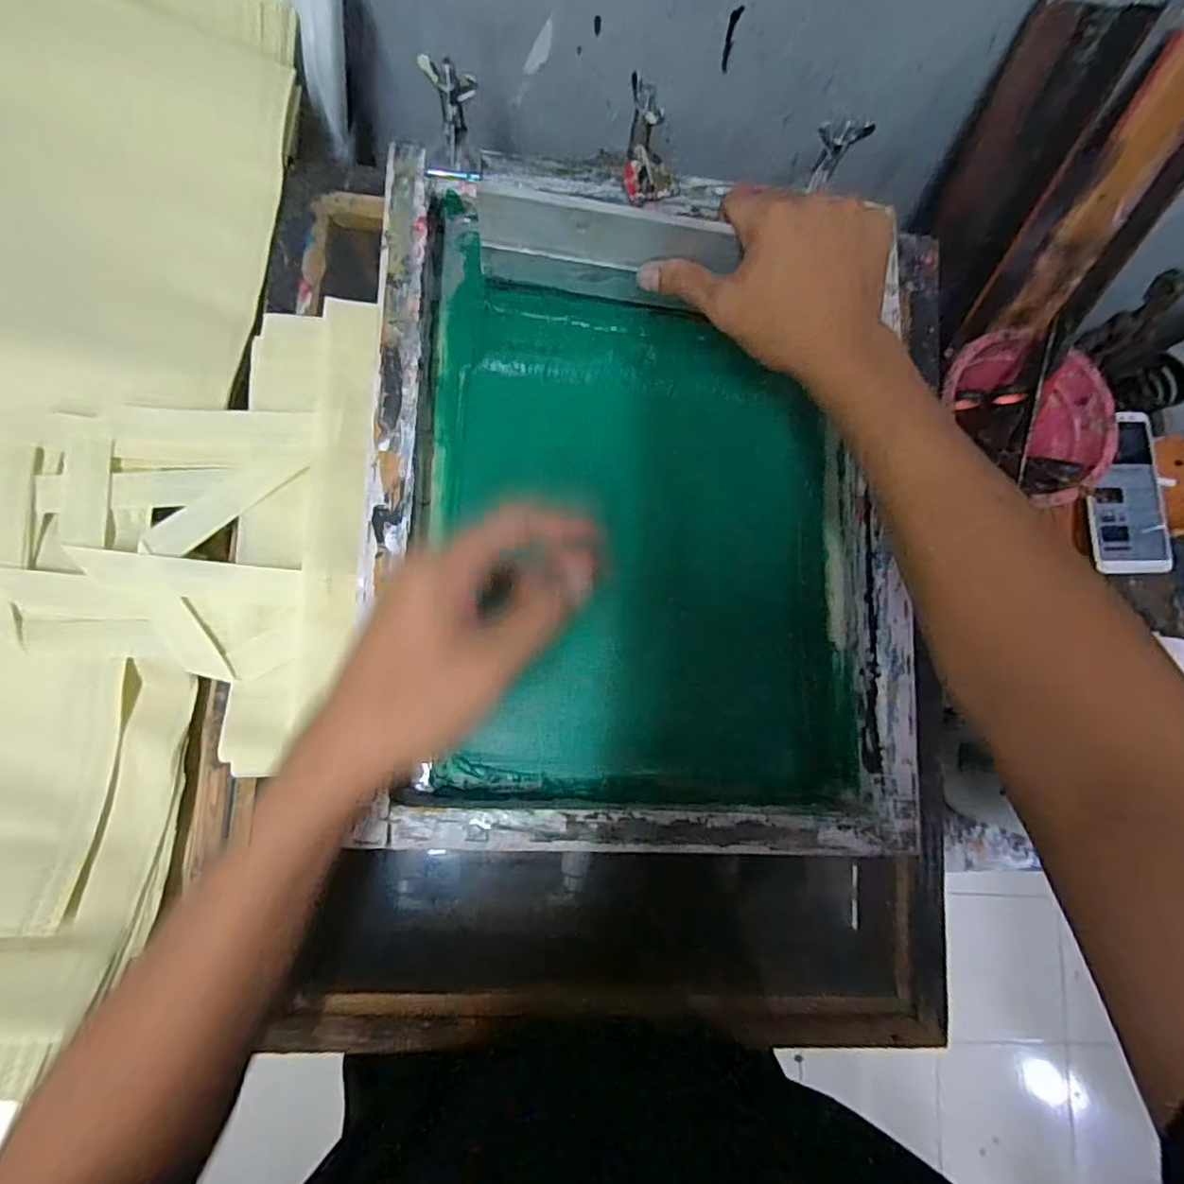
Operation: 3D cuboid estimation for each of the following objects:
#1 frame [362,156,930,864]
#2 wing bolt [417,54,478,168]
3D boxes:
[{"bbox_3d":[0.035,-0.060,0.405,0.344,0.046,0.436,2,83,-7],"label":"frame"},{"bbox_3d":[-0.090,-0.313,0.386,0.022,0.056,0.030,-32,86,-9],"label":"wing bolt"}]

